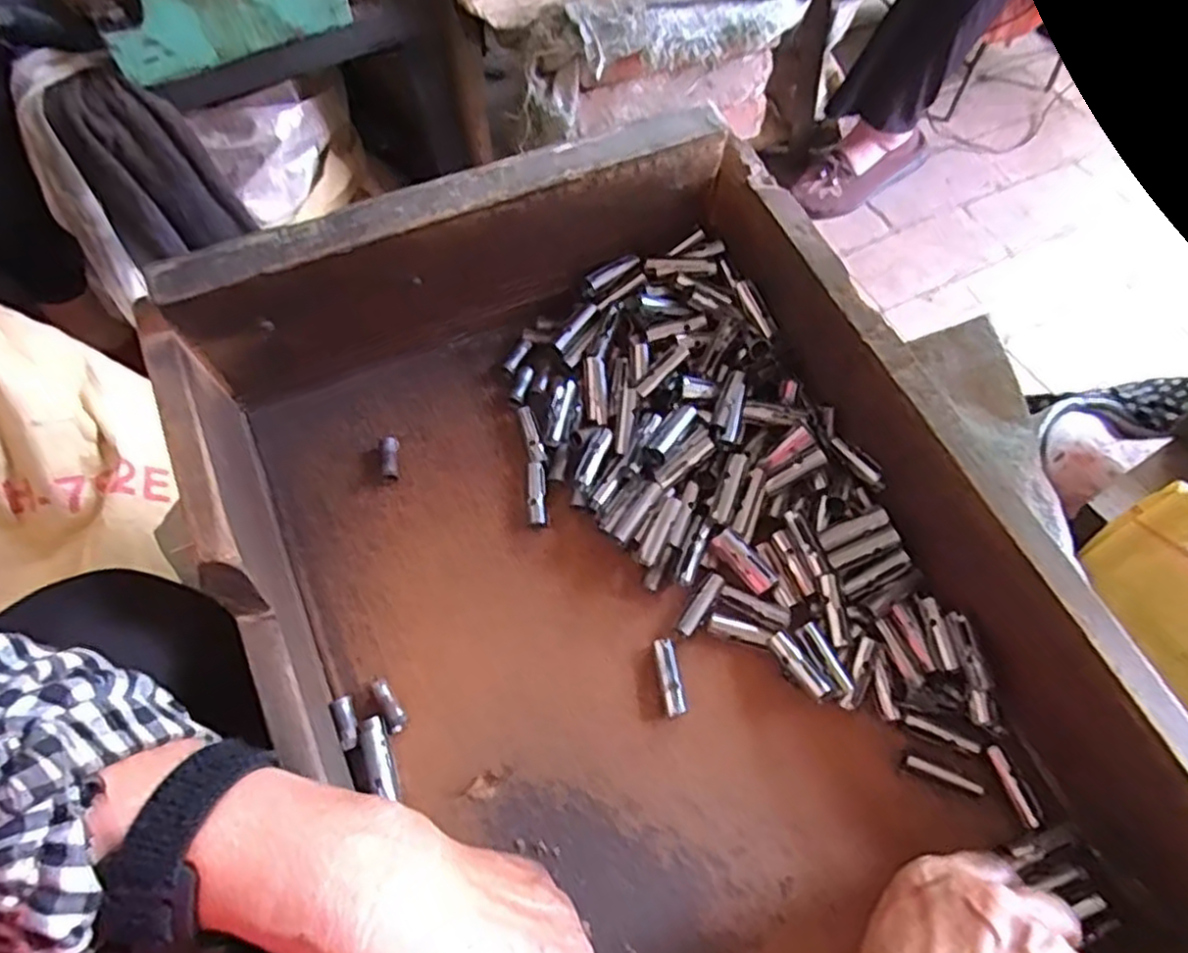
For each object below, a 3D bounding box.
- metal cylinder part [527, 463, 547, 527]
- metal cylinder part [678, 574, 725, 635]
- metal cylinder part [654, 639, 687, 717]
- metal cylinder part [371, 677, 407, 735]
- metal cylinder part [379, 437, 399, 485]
[{"bbox_3d":[-0.032,0.010,0.406,0.010,0.010,0.036,-3,61,-1],"label":"metal cylinder part"},{"bbox_3d":[0.056,0.067,0.384,0.009,0.009,0.035,32,66,17],"label":"metal cylinder part"},{"bbox_3d":[0.038,0.100,0.368,0.010,0.011,0.036,-9,61,-5],"label":"metal cylinder part"},{"bbox_3d":[-0.101,0.112,0.363,0.010,0.011,0.028,-28,64,-14],"label":"metal cylinder part"},{"bbox_3d":[-0.115,-0.010,0.413,0.011,0.008,0.029,-11,61,-6],"label":"metal cylinder part"}]

